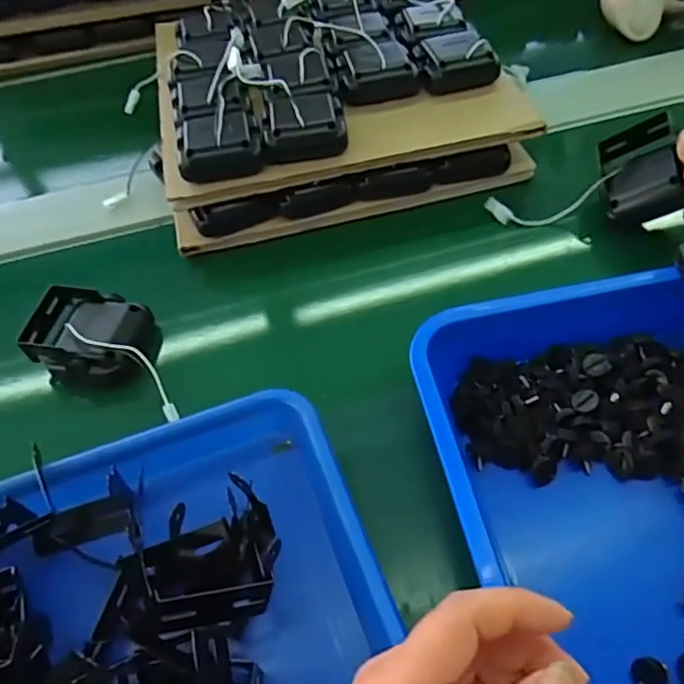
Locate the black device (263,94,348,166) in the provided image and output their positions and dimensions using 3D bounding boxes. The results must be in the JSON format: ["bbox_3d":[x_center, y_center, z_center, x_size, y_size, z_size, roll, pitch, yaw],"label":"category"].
[{"bbox_3d":[-0.032,-0.187,0.520,0.070,0.034,0.057,-12,51,-4],"label":"black device"}]

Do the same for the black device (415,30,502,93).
[{"bbox_3d":[0.108,-0.269,0.577,0.069,0.031,0.069,-20,49,-4],"label":"black device"}]

